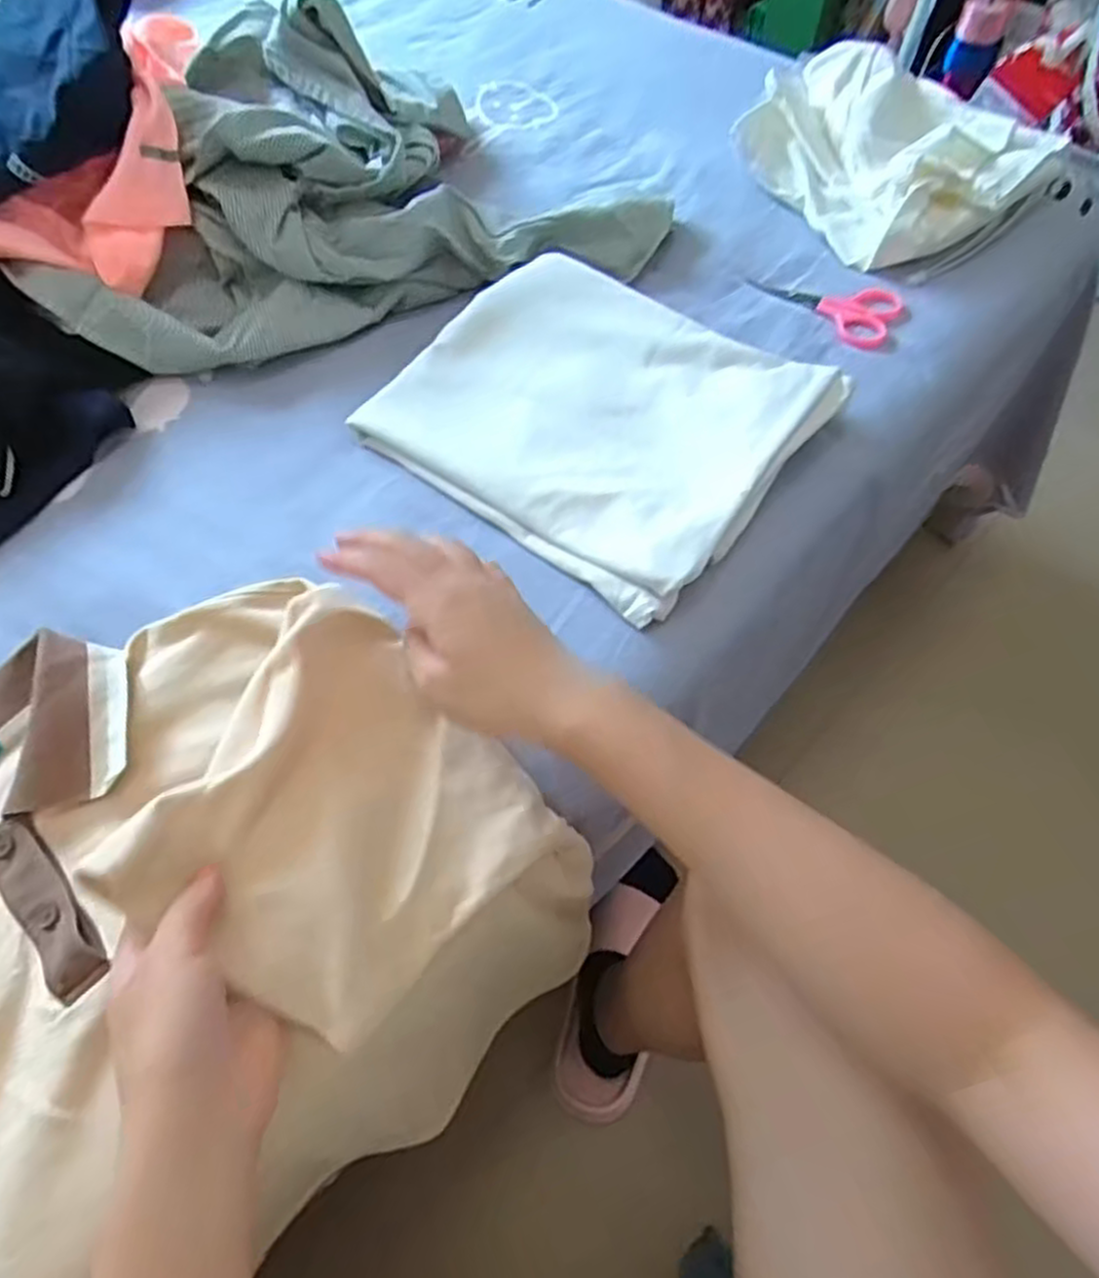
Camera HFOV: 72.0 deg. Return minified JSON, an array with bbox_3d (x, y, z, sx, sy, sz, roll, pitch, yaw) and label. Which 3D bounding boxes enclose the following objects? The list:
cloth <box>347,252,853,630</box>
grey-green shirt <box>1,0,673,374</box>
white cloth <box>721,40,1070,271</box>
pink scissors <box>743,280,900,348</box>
[{"bbox_3d":[0.032,-0.151,0.500,0.245,0.035,0.211,35,67,17],"label":"cloth"},{"bbox_3d":[-0.159,-0.361,0.569,0.426,0.109,0.274,-17,63,-9],"label":"grey-green shirt"},{"bbox_3d":[0.263,-0.395,0.612,0.170,0.065,0.235,-39,69,-19],"label":"white cloth"},{"bbox_3d":[0.204,-0.251,0.572,0.111,0.005,0.053,22,77,20],"label":"pink scissors"}]

